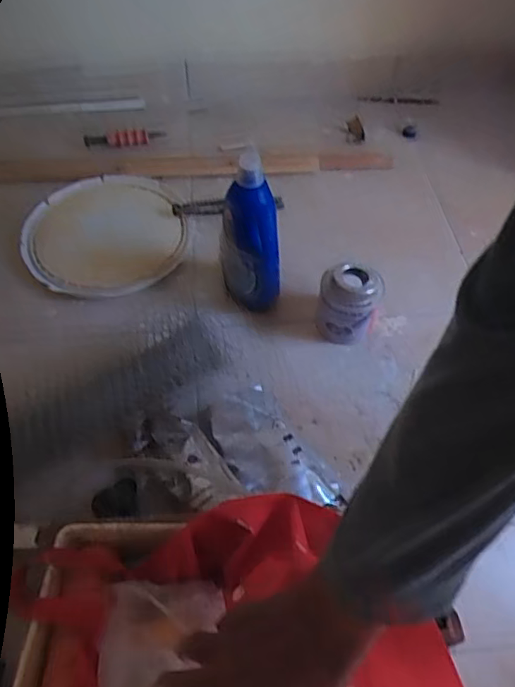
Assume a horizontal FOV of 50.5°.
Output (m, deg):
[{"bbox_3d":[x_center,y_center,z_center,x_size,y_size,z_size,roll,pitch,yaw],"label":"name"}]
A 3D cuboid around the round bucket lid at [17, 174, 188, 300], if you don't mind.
[{"bbox_3d":[-0.278,-0.215,0.998,0.278,0.023,0.306,0,54,-1],"label":"round bucket lid"}]

